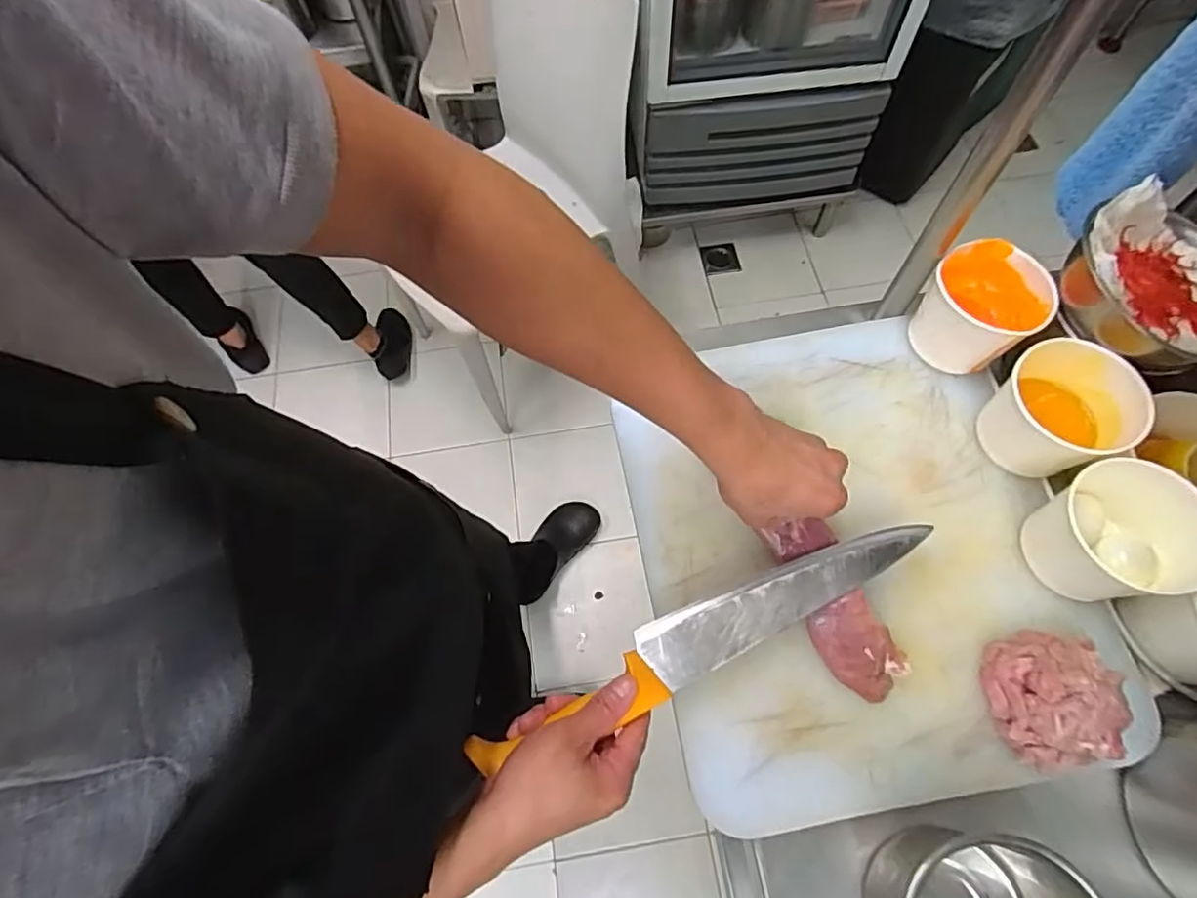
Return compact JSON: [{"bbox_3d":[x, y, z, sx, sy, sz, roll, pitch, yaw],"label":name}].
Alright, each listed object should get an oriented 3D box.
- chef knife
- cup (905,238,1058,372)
[{"bbox_3d":[0.079,0.134,0.433,0.358,0.014,0.047,-24,67,-9],"label":"chef knife"},{"bbox_3d":[0.341,-0.126,0.541,0.093,0.073,0.091,-1,66,2],"label":"cup"}]

